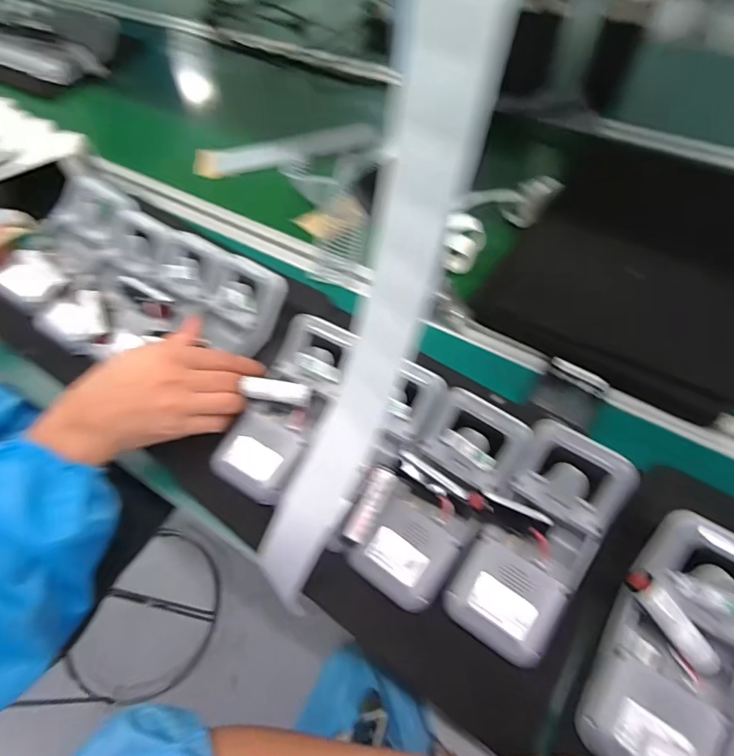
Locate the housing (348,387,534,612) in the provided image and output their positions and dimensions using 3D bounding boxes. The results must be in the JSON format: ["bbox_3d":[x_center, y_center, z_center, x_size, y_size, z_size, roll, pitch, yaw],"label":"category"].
[{"bbox_3d":[0.061,0.095,0.367,0.071,0.027,0.172,31,78,22],"label":"housing"}]

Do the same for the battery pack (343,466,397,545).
[{"bbox_3d":[0.002,0.099,0.362,0.020,0.015,0.062,24,63,18],"label":"battery pack"}]

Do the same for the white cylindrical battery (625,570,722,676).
[{"bbox_3d":[0.210,0.165,0.311,0.023,0.015,0.075,-35,82,-16],"label":"white cylindrical battery"}]

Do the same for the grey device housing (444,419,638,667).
[{"bbox_3d":[0.132,0.122,0.350,0.077,0.026,0.168,30,78,22],"label":"grey device housing"}]

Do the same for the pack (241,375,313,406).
[{"bbox_3d":[-0.081,0.013,0.418,0.061,0.013,0.015,7,59,9],"label":"pack"}]

